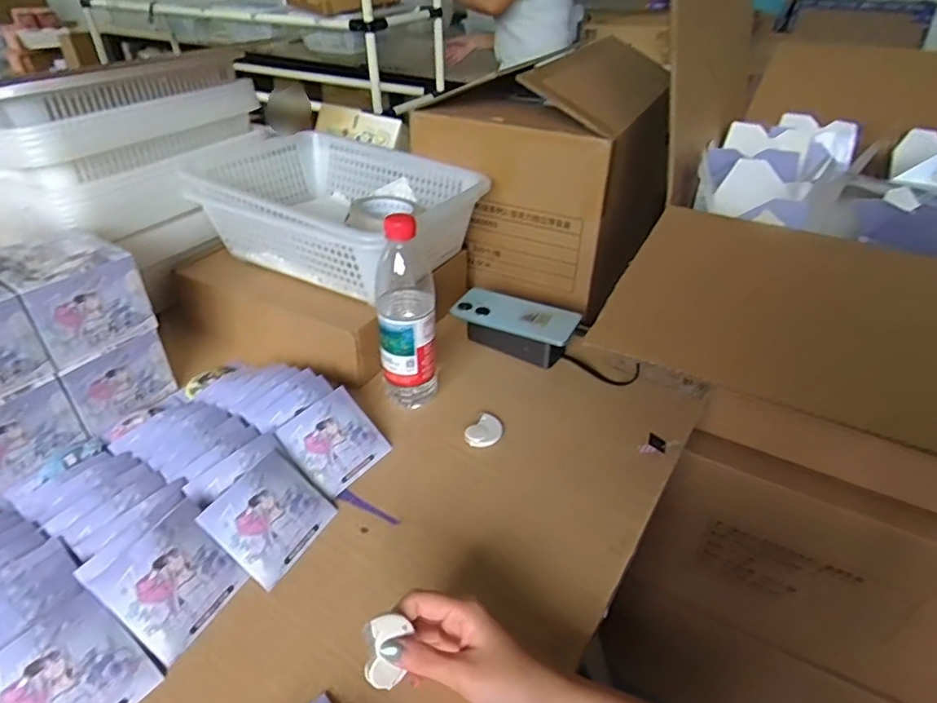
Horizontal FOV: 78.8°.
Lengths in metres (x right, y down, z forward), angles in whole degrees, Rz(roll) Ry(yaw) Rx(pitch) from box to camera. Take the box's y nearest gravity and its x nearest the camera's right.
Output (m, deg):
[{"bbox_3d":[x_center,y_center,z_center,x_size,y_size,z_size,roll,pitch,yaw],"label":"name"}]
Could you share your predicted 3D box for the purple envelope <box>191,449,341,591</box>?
[{"bbox_3d":[-0.176,0.146,0.513,0.086,0.011,0.094,50,45,-8],"label":"purple envelope"}]

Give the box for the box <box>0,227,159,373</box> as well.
[{"bbox_3d":[-0.423,-0.060,0.607,0.106,0.094,0.106,22,40,27],"label":"box"}]

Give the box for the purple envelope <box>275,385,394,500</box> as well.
[{"bbox_3d":[-0.136,0.092,0.592,0.092,0.008,0.088,-38,92,-37],"label":"purple envelope"}]

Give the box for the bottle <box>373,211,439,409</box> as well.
[{"bbox_3d":[-0.067,-0.041,0.631,0.067,0.219,0.064,0,36,-2],"label":"bottle"}]

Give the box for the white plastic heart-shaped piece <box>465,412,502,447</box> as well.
[{"bbox_3d":[0.019,0.089,0.641,0.036,0.008,0.050,31,45,26],"label":"white plastic heart-shaped piece"}]

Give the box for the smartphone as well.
[{"bbox_3d":[0.060,-0.048,0.741,0.157,0.013,0.074,20,48,21],"label":"smartphone"}]

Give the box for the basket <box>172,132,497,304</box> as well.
[{"bbox_3d":[-0.184,-0.194,0.792,0.368,0.109,0.263,19,39,24],"label":"basket"}]

